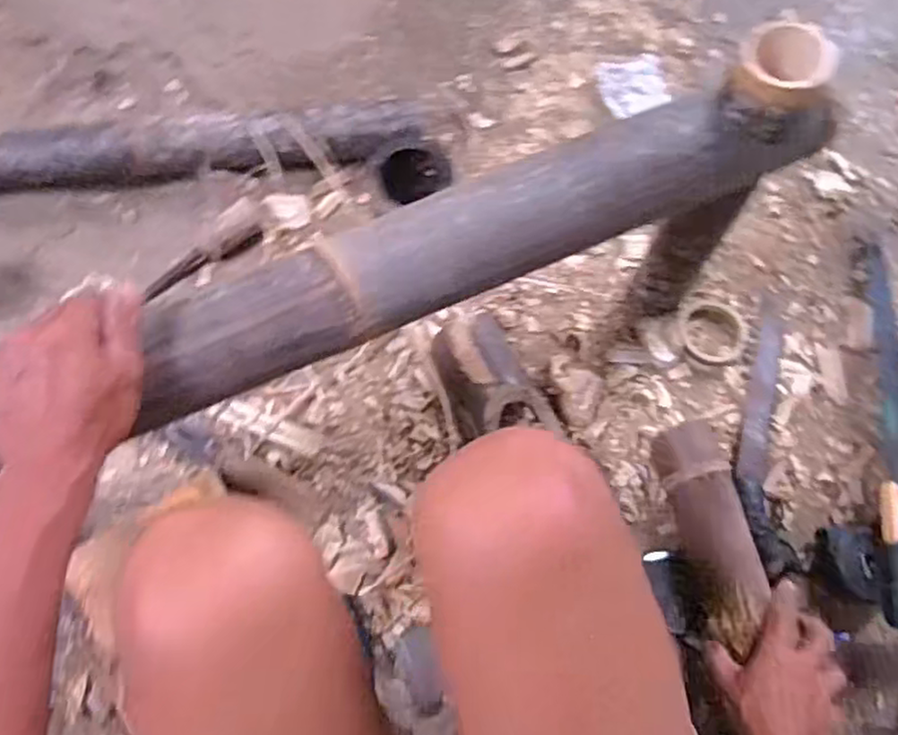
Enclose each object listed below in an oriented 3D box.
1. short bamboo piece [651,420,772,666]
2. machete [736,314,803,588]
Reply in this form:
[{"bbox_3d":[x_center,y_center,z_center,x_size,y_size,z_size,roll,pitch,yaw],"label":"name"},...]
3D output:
[{"bbox_3d":[0.273,0.156,0.702,0.077,0.062,0.233,-6,62,-1],"label":"short bamboo piece"},{"bbox_3d":[0.356,0.071,0.777,0.063,0.030,0.312,11,66,2],"label":"machete"}]

